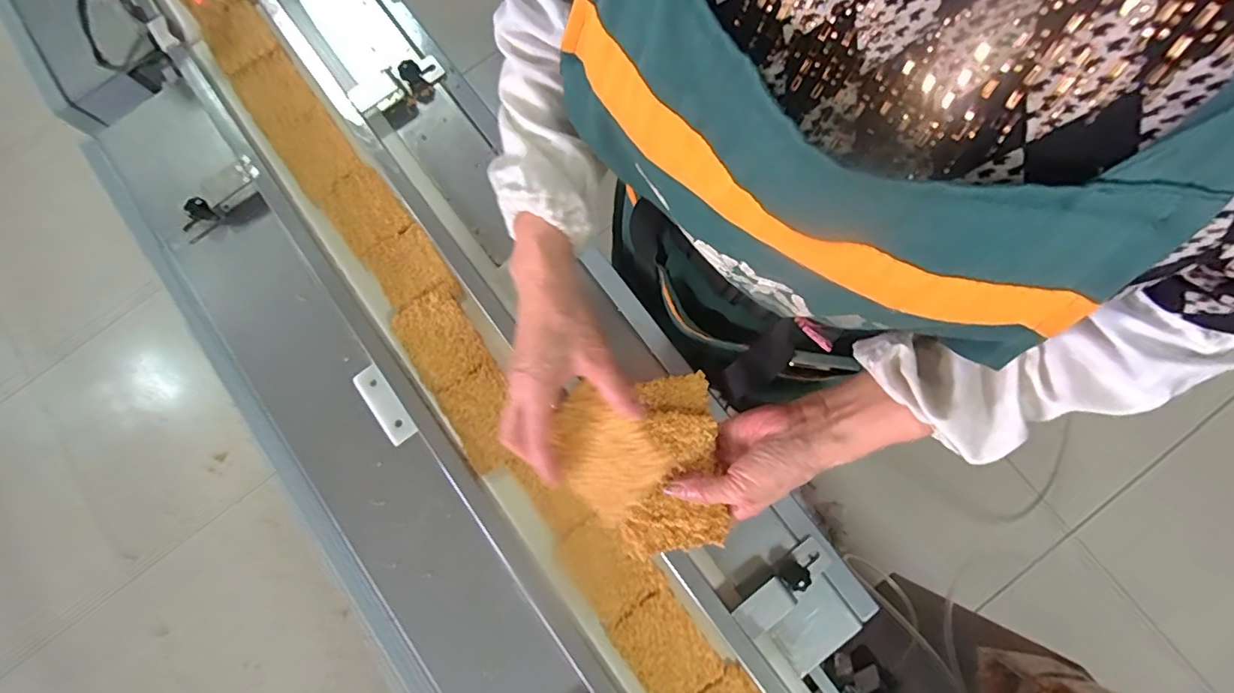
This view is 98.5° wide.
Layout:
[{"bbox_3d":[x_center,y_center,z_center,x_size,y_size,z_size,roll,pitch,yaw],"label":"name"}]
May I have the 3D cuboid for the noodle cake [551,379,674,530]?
[{"bbox_3d":[-0.011,0.078,0.392,0.087,0.020,0.068,42,100,16],"label":"noodle cake"}]

